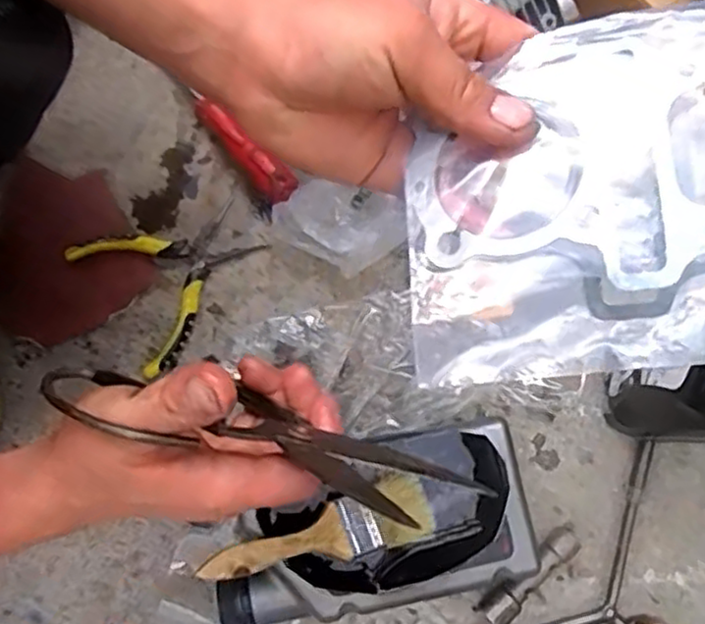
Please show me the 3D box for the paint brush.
[{"bbox_3d":[-0.022,0.152,0.489,0.167,0.011,0.048,-8,65,-26],"label":"paint brush"}]

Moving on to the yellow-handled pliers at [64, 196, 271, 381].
[{"bbox_3d":[-0.139,-0.033,0.566,0.132,0.022,0.115,-33,82,-6],"label":"yellow-handled pliers"}]

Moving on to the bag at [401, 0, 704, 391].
[{"bbox_3d":[0.086,-0.045,0.274,0.134,0.008,0.138,-7,79,20],"label":"bag"}]

